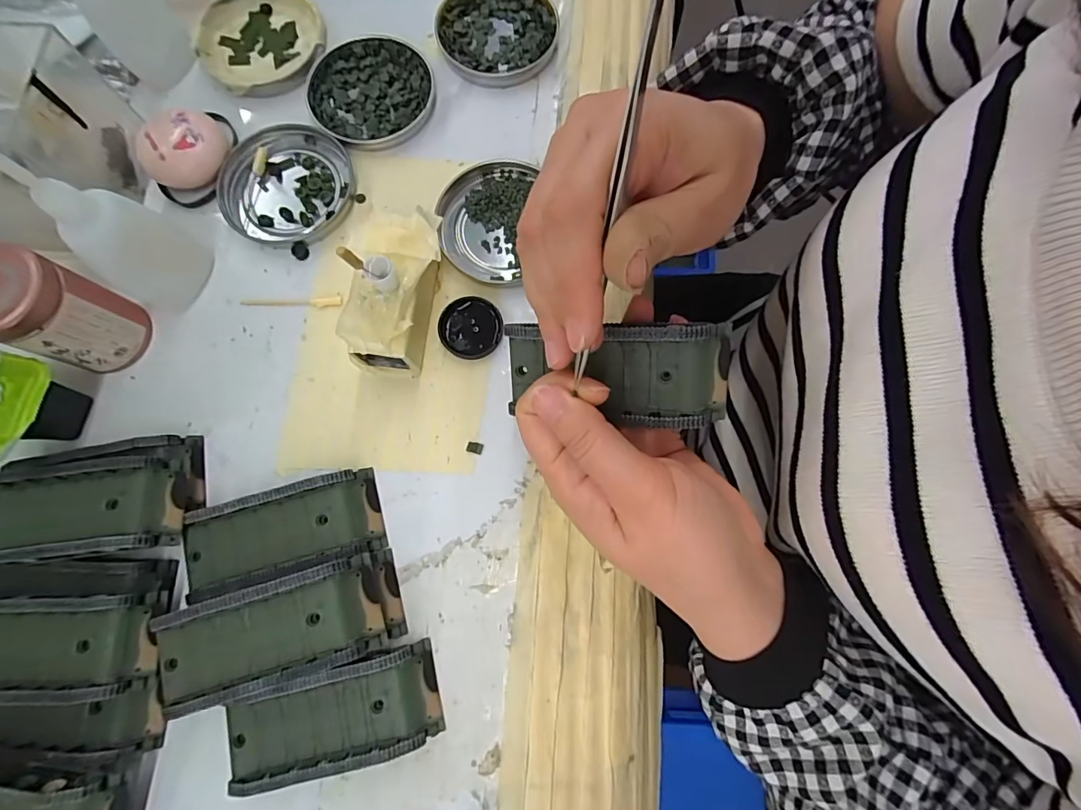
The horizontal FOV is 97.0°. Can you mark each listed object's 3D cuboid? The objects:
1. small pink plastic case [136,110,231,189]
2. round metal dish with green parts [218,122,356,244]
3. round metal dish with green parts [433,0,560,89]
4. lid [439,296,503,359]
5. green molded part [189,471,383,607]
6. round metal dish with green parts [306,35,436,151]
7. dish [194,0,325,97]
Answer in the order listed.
[{"bbox_3d":[-0.214,-0.154,0.287,0.047,0.024,0.039,-30,79,-6],"label":"small pink plastic case"},{"bbox_3d":[-0.155,-0.135,0.292,0.074,0.007,0.076,0,78,0],"label":"round metal dish with green parts"},{"bbox_3d":[-0.029,-0.247,0.316,0.077,0.010,0.079,0,78,0],"label":"round metal dish with green parts"},{"bbox_3d":[-0.040,-0.044,0.273,0.035,0.006,0.035,0,78,0],"label":"lid"},{"bbox_3d":[-0.131,0.064,0.243,0.093,0.023,0.043,-15,78,-3],"label":"green molded part"},{"bbox_3d":[-0.108,-0.199,0.305,0.077,0.009,0.076,0,78,0],"label":"round metal dish with green parts"},{"bbox_3d":[-0.184,-0.240,0.315,0.077,0.012,0.079,0,78,0],"label":"dish"}]

